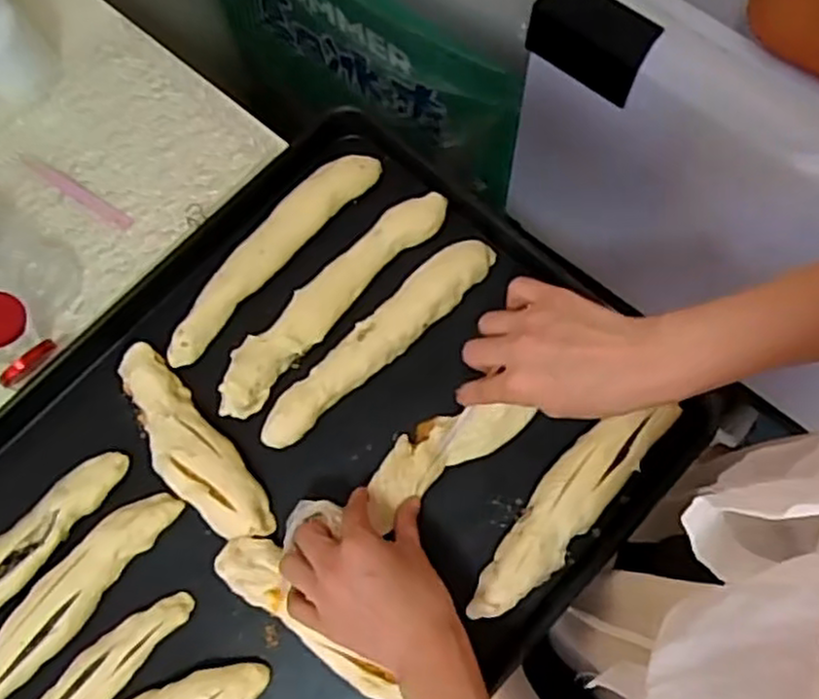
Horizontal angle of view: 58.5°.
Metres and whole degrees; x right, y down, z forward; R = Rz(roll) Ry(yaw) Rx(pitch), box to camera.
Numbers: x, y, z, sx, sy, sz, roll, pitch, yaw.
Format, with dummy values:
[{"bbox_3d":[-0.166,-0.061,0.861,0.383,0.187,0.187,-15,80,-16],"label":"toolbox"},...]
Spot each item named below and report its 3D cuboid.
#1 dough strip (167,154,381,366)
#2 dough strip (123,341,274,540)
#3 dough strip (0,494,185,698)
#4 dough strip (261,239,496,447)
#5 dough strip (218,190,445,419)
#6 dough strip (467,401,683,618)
[{"bbox_3d":[-0.111,-0.078,0.592,0.032,0.024,0.225,40,79,13],"label":"dough strip"},{"bbox_3d":[-0.167,0.073,0.546,0.053,0.025,0.169,-41,76,-9],"label":"dough strip"},{"bbox_3d":[-0.262,0.200,0.514,0.038,0.017,0.251,38,79,12],"label":"dough strip"},{"bbox_3d":[-0.022,-0.008,0.564,0.225,0.019,0.036,-43,76,-9],"label":"dough strip"},{"bbox_3d":[-0.063,-0.043,0.578,0.041,0.021,0.234,42,80,13],"label":"dough strip"},{"bbox_3d":[0.113,0.109,0.515,0.046,0.022,0.195,40,79,13],"label":"dough strip"}]

